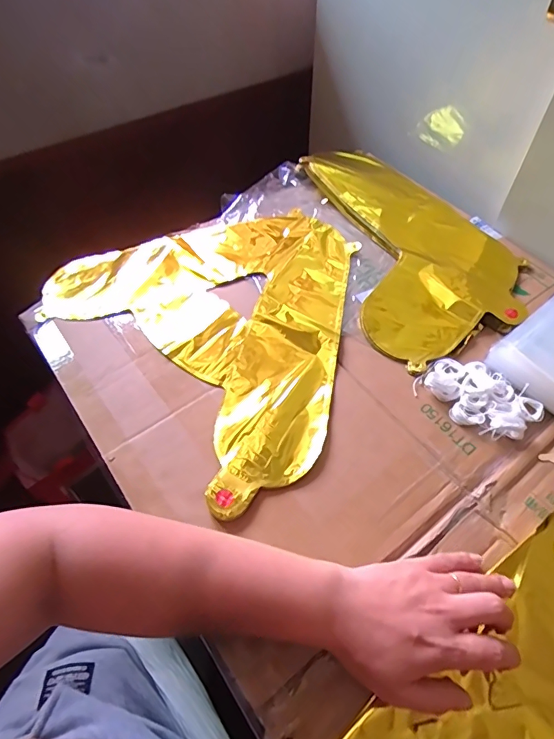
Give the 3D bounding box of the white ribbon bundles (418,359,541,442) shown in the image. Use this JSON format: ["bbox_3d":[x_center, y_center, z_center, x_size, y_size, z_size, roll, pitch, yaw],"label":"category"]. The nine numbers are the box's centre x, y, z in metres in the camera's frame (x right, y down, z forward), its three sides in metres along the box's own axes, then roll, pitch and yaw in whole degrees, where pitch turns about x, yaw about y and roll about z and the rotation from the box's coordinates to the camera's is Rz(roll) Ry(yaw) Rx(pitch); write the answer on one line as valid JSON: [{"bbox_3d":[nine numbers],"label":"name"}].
[{"bbox_3d":[0.202,0.025,0.457,0.071,0.018,0.107,-36,62,-22],"label":"white ribbon bundles"}]

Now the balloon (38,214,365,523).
[{"bbox_3d":[-0.042,-0.079,0.534,0.340,0.009,0.383,-38,63,-23],"label":"balloon"}]

